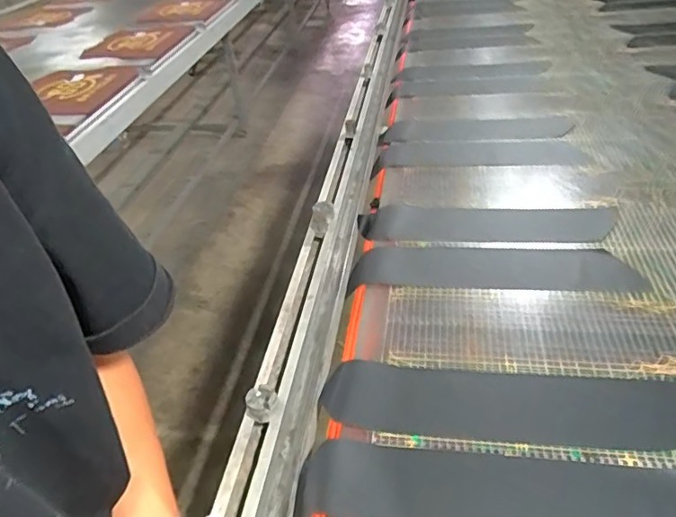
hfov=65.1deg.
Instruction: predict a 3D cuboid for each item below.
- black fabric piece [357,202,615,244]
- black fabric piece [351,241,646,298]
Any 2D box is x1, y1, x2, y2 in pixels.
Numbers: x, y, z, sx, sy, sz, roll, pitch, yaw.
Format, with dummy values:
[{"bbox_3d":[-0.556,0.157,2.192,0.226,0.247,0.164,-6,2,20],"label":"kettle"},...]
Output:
[{"bbox_3d":[0.266,-0.068,0.984,0.450,0.014,0.124,1,39,10],"label":"black fabric piece"},{"bbox_3d":[0.251,0.027,0.887,0.457,0.044,0.134,1,39,10],"label":"black fabric piece"}]

